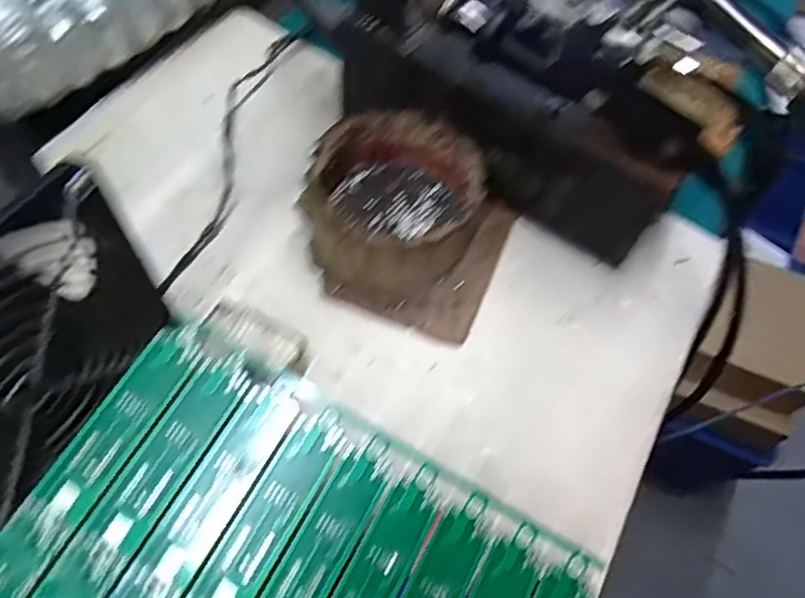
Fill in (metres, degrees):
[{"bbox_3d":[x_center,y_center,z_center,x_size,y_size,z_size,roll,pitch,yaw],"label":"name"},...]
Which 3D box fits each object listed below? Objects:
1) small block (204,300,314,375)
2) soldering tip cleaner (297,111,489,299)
[{"bbox_3d":[-0.064,0.020,0.270,0.049,0.023,0.020,23,62,10],"label":"small block"},{"bbox_3d":[-0.004,-0.049,0.300,0.084,0.043,0.090,1,60,-2],"label":"soldering tip cleaner"}]

